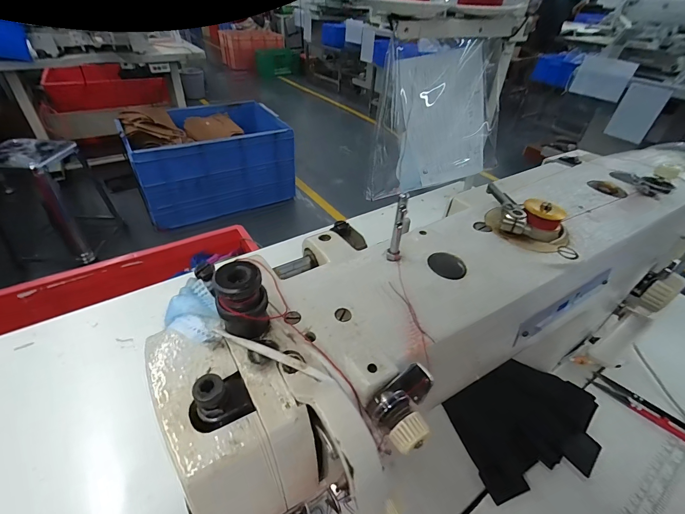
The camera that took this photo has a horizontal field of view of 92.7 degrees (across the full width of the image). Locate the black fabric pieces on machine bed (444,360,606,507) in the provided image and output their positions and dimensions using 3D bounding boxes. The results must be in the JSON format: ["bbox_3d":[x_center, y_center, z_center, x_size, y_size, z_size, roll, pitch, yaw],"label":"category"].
[{"bbox_3d":[0.175,0.156,0.315,0.126,0.013,0.097,-21,52,-3],"label":"black fabric pieces on machine bed"}]

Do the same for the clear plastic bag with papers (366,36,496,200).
[{"bbox_3d":[0.161,-0.235,0.555,0.238,0.213,0.032,-16,16,-15],"label":"clear plastic bag with papers"}]

